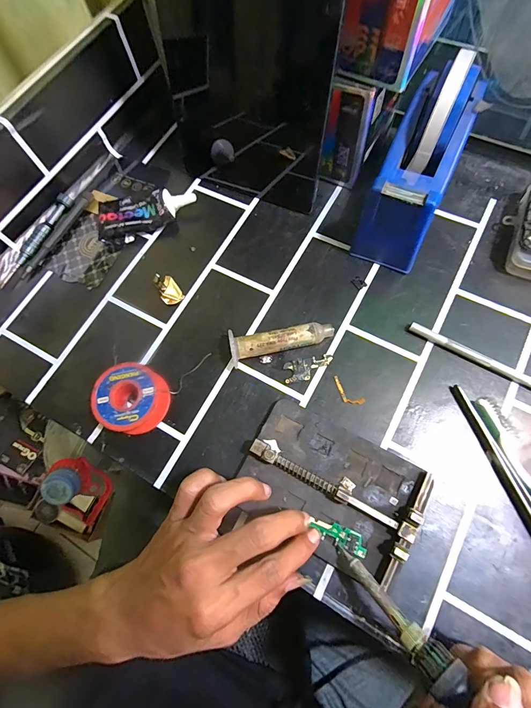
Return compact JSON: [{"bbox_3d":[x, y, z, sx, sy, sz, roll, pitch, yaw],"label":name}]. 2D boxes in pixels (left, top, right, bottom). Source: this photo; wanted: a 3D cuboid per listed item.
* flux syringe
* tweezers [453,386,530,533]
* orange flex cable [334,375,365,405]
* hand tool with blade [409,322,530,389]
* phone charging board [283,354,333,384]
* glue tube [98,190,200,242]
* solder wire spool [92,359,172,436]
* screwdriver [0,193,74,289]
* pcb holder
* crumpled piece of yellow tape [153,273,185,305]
[{"bbox_3d":[0.014,-0.009,0.293,0.086,0.020,0.025,-9,70,2],"label":"flux syringe"},{"bbox_3d":[0.177,0.092,0.251,0.012,0.007,0.144,-22,71,-3],"label":"tweezers"},{"bbox_3d":[0.066,0.032,0.283,0.031,0.004,0.013,41,76,16],"label":"orange flex cable"},{"bbox_3d":[0.184,0.009,0.280,0.138,0.007,0.009,29,75,13],"label":"hand tool with blade"},{"bbox_3d":[0.037,0.012,0.293,0.042,0.004,0.018,-11,70,1],"label":"phone charging board"},{"bbox_3d":[-0.122,-0.147,0.349,0.099,0.026,0.043,-20,70,-3],"label":"glue tube"},{"bbox_3d":[-0.109,0.037,0.282,0.051,0.028,0.053,-1,71,4],"label":"solder wire spool"},{"bbox_3d":[-0.229,-0.115,0.347,0.012,0.013,0.111,22,74,12],"label":"screwdriver"},{"bbox_3d":[0.046,0.096,0.252,0.123,0.020,0.086,26,75,13],"label":"pcb holder"},{"bbox_3d":[-0.092,-0.062,0.327,0.019,0.010,0.032,-33,72,-7],"label":"crumpled piece of yellow tape"}]

